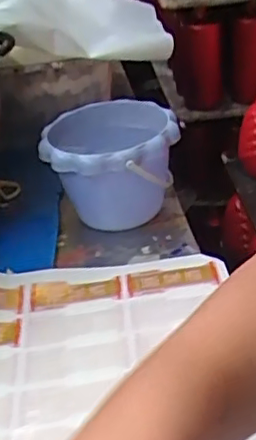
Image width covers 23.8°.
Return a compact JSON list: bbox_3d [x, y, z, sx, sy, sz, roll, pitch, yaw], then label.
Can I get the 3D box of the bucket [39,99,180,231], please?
[{"bbox_3d":[-0.018,-0.059,0.722,0.147,0.117,0.149,-4,30,2],"label":"bucket"}]

